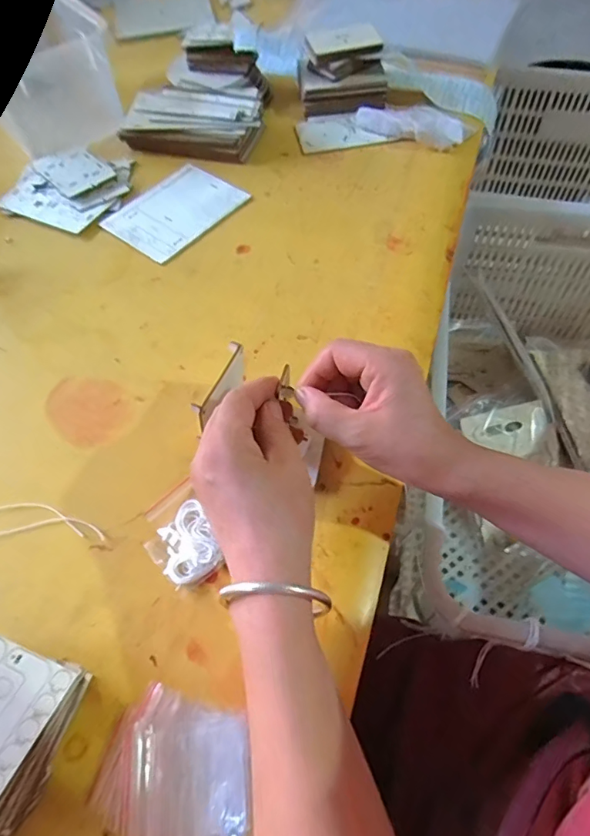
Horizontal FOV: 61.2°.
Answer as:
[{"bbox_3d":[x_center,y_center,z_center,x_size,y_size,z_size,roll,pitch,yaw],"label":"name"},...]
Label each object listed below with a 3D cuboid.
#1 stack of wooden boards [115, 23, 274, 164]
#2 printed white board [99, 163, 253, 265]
[{"bbox_3d":[-0.124,-0.451,0.693,0.188,0.068,0.197,8,60,8],"label":"stack of wooden boards"},{"bbox_3d":[-0.150,-0.260,0.622,0.119,0.004,0.154,35,67,21],"label":"printed white board"}]

